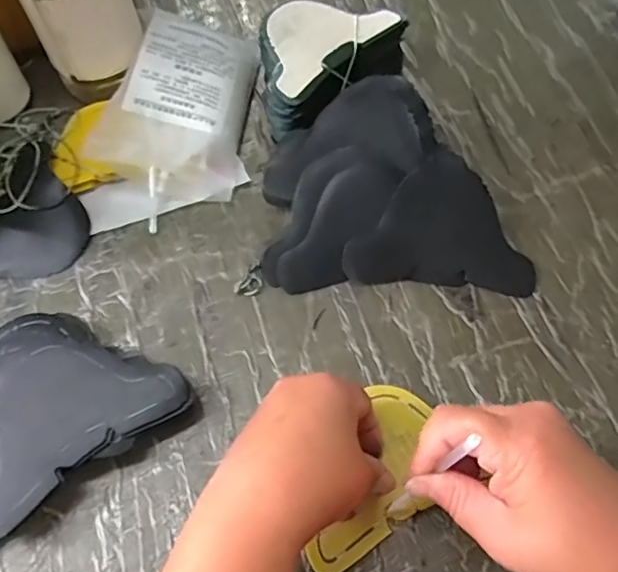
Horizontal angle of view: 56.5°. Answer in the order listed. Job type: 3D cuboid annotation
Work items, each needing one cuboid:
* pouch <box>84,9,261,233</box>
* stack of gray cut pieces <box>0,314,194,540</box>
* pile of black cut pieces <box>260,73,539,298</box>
[{"bbox_3d":[-0.105,-0.144,0.474,0.111,0.032,0.173,17,70,-13],"label":"pouch"},{"bbox_3d":[-0.186,0.072,0.370,0.169,0.036,0.143,-36,69,-16],"label":"stack of gray cut pieces"},{"bbox_3d":[0.065,-0.078,0.429,0.194,0.051,0.158,1,64,1],"label":"pile of black cut pieces"}]

